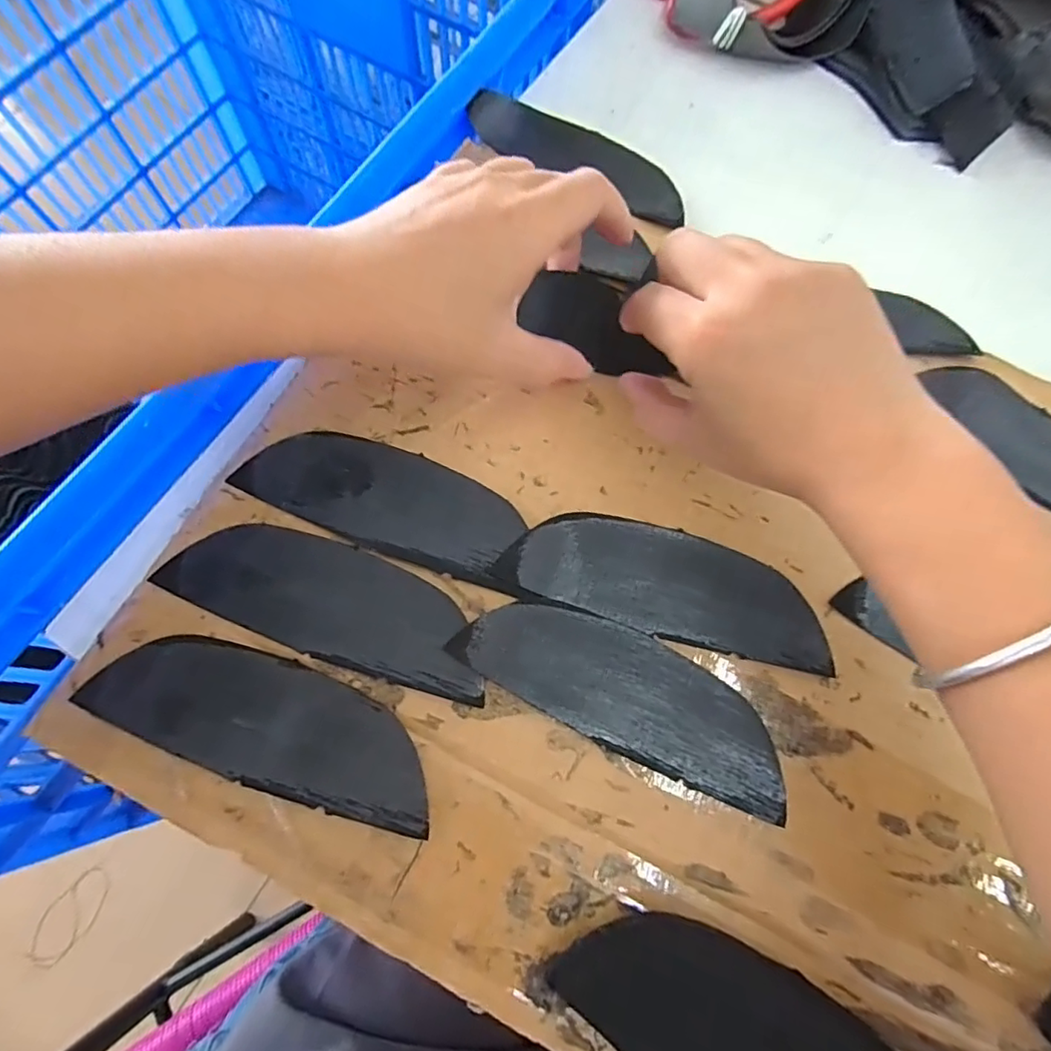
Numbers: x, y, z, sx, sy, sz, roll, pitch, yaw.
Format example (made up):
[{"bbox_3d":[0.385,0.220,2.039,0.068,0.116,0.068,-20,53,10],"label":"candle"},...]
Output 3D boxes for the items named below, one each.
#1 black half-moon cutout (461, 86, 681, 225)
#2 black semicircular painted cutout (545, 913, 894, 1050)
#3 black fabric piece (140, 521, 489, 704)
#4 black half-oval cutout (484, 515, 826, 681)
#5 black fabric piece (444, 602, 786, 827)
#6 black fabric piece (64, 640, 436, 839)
[{"bbox_3d":[0.035,-0.213,0.326,0.130,0.017,0.047,30,74,8],"label":"black half-moon cutout"},{"bbox_3d":[0.081,0.176,0.191,0.142,0.007,0.050,29,60,10],"label":"black semicircular painted cutout"},{"bbox_3d":[-0.081,0.031,0.243,0.139,0.004,0.046,18,72,4],"label":"black fabric piece"},{"bbox_3d":[0.062,0.024,0.251,0.138,0.004,0.046,16,72,3],"label":"black half-oval cutout"},{"bbox_3d":[0.041,0.067,0.237,0.138,0.004,0.045,25,73,6],"label":"black fabric piece"},{"bbox_3d":[-0.102,0.077,0.229,0.139,0.004,0.046,17,72,4],"label":"black fabric piece"}]

